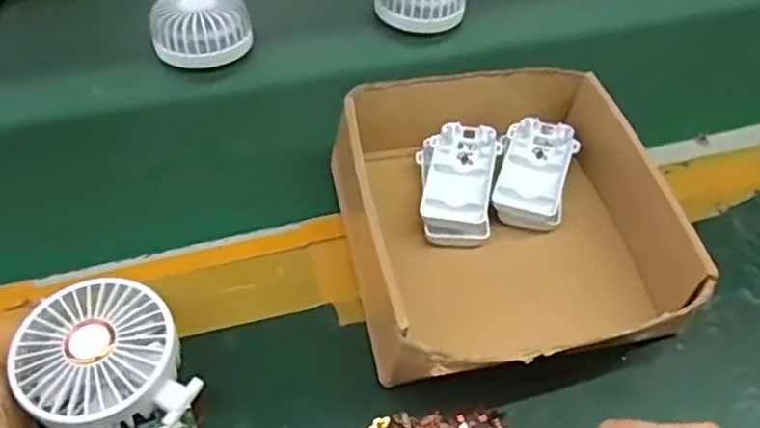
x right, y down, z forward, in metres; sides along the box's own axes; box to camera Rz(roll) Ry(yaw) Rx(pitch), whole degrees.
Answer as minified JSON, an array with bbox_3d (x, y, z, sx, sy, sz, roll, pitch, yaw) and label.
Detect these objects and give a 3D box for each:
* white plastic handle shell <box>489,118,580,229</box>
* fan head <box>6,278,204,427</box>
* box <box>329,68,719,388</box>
[{"bbox_3d":[0.115,-0.028,0.498,0.050,0.031,0.095,13,51,9],"label":"white plastic handle shell"},{"bbox_3d":[-0.159,0.090,0.386,0.087,0.045,0.098,-25,55,-20],"label":"fan head"},{"bbox_3d":[0.078,-0.004,0.455,0.199,0.072,0.208,-10,51,-9],"label":"box"}]

